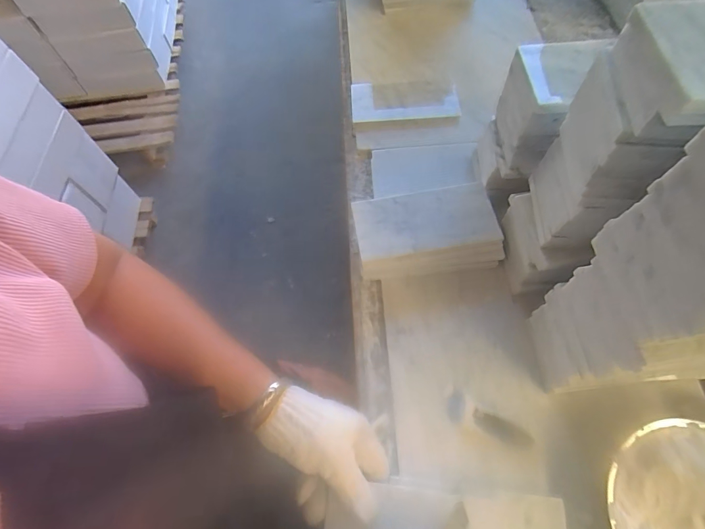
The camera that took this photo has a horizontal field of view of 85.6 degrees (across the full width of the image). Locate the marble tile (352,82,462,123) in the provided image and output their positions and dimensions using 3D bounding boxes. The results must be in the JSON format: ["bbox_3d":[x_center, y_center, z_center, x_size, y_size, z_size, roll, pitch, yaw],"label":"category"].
[{"bbox_3d":[0.075,-0.238,0.556,0.150,0.012,0.065,-2,67,2],"label":"marble tile"}]

